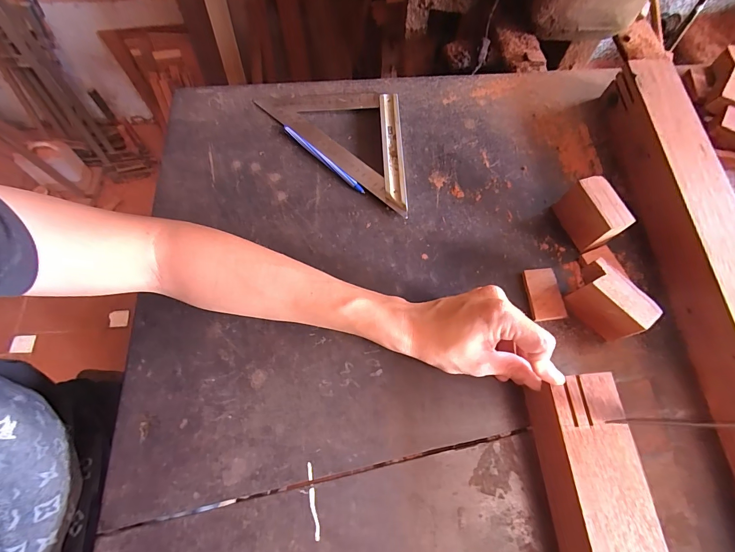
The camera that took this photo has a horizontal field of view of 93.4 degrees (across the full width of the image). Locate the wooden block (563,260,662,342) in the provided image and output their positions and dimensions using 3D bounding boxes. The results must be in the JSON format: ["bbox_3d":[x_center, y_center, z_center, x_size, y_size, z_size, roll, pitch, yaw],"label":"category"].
[{"bbox_3d":[0.234,0.027,0.341,0.031,0.056,0.065,-34,73,-14],"label":"wooden block"}]

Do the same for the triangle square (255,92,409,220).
[{"bbox_3d":[-0.011,-0.189,0.437,0.240,0.019,0.119,41,73,14],"label":"triangle square"}]

